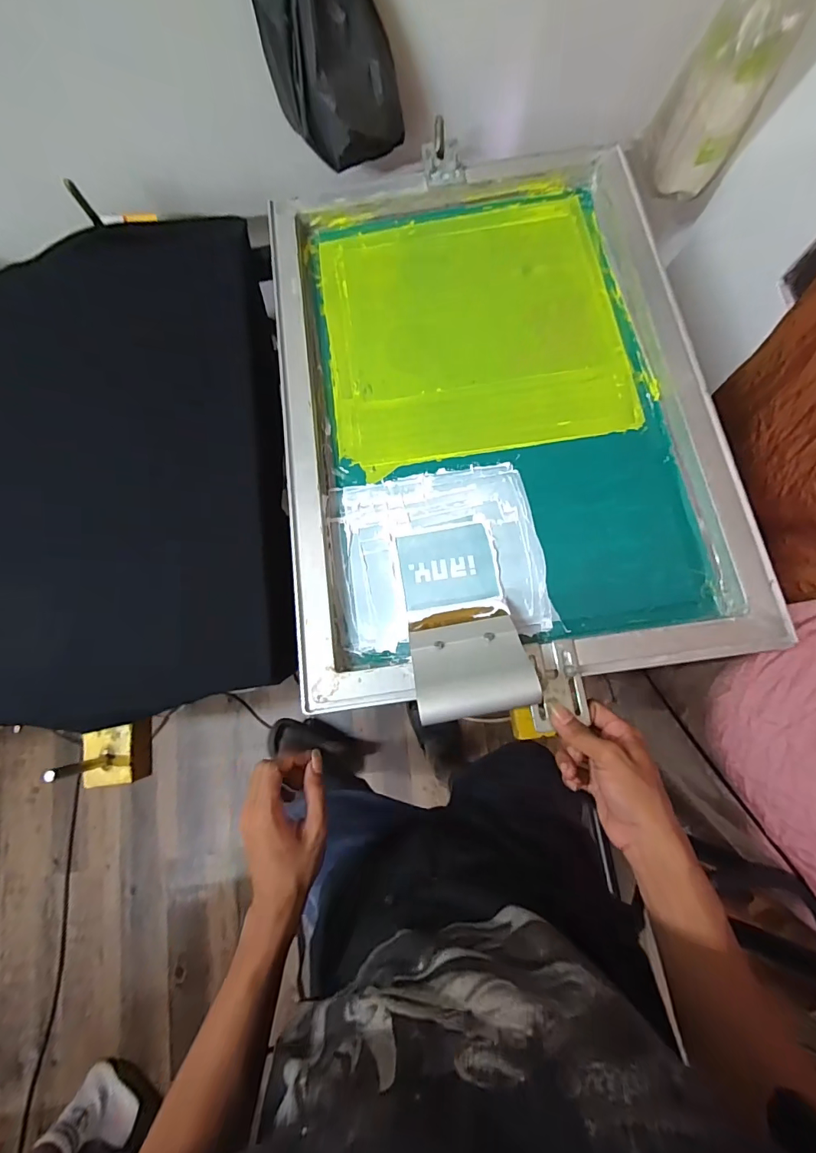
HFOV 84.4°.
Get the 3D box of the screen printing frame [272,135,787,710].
[{"bbox_3d":[0.091,-0.207,0.517,0.464,0.031,0.633,-8,75,2],"label":"screen printing frame"}]

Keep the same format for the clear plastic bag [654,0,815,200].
[{"bbox_3d":[0.440,-0.684,0.635,0.118,0.214,0.072,28,82,6],"label":"clear plastic bag"}]

